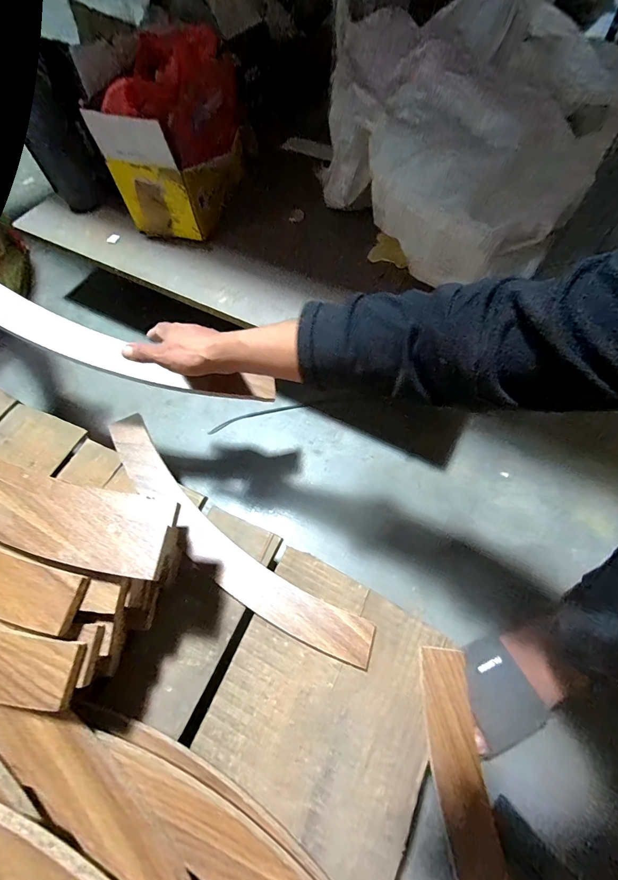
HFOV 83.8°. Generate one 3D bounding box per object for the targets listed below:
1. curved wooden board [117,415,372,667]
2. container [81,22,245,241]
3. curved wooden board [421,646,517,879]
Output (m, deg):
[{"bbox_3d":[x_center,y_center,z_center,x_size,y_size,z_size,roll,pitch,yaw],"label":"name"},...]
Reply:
[{"bbox_3d":[-0.114,0.117,0.434,0.434,0.020,0.074,36,70,17],"label":"curved wooden board"},{"bbox_3d":[-0.224,-0.471,0.567,0.150,0.197,0.190,14,65,8],"label":"container"},{"bbox_3d":[0.176,0.415,0.281,0.078,0.027,0.420,-15,65,-6],"label":"curved wooden board"}]

